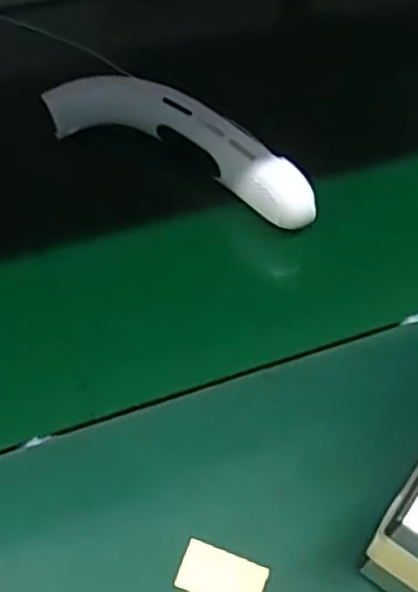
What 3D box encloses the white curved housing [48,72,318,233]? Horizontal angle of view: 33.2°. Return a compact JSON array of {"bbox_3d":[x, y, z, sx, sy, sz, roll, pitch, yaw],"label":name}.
[{"bbox_3d":[-0.015,-0.105,0.476,0.192,0.040,0.038,25,57,12],"label":"white curved housing"}]

